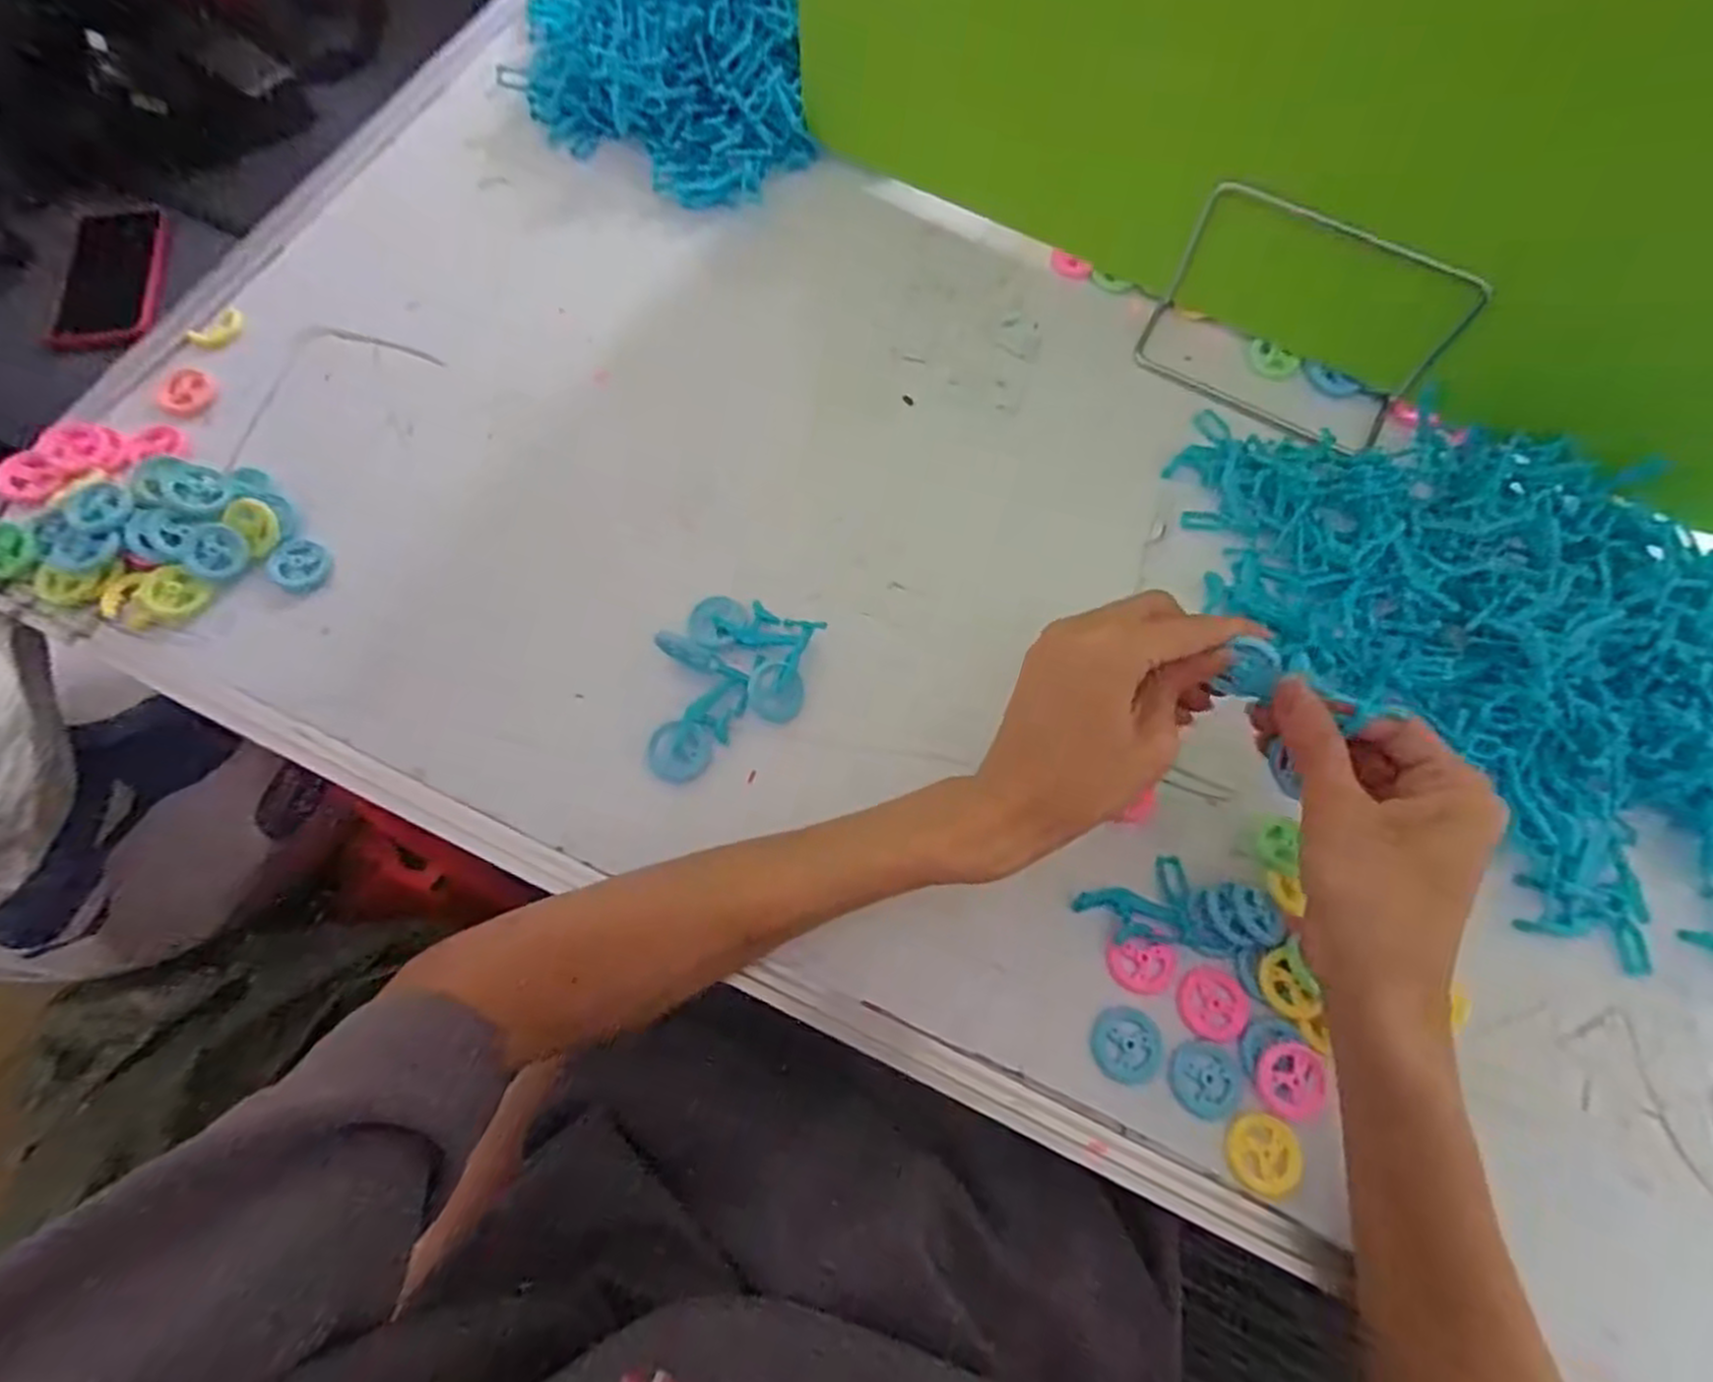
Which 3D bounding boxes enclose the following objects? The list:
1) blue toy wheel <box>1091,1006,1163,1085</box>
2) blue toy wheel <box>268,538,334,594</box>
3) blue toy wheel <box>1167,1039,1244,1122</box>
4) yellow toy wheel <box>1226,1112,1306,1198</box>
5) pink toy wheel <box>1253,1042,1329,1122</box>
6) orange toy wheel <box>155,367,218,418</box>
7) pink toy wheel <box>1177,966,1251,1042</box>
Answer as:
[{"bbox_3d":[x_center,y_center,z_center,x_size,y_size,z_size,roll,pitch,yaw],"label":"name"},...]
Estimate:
[{"bbox_3d":[0.118,0.154,0.337,0.029,0.004,0.030,1,69,-2],"label":"blue toy wheel"},{"bbox_3d":[-0.289,-0.065,0.401,0.030,0.007,0.028,1,69,-2],"label":"blue toy wheel"},{"bbox_3d":[0.151,0.168,0.333,0.030,0.004,0.030,1,69,-2],"label":"blue toy wheel"},{"bbox_3d":[0.171,0.194,0.323,0.030,0.004,0.029,1,69,-2],"label":"yellow toy wheel"},{"bbox_3d":[0.184,0.165,0.328,0.026,0.008,0.030,21,70,6],"label":"pink toy wheel"},{"bbox_3d":[-0.379,-0.169,0.436,0.028,0.004,0.029,43,74,13],"label":"orange toy wheel"},{"bbox_3d":[0.159,0.139,0.343,0.029,0.004,0.029,1,69,-2],"label":"pink toy wheel"}]

